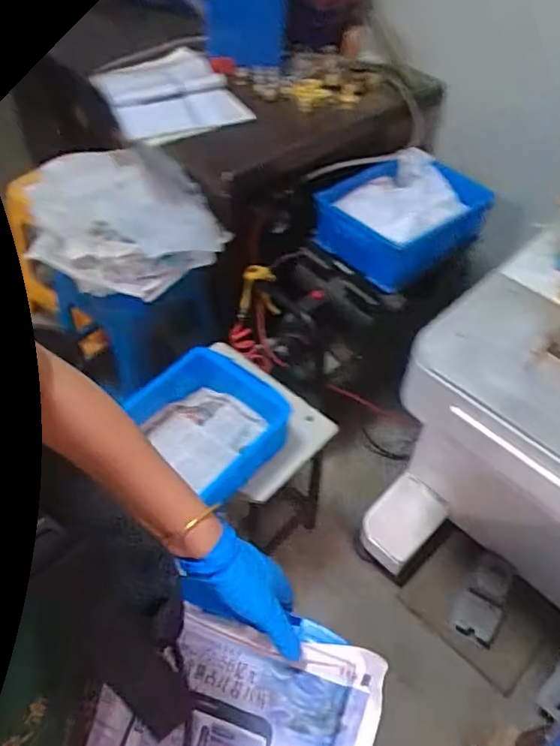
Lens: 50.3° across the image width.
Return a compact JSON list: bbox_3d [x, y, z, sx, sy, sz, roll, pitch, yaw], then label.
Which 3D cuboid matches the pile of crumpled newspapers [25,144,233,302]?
[{"bbox_3d":[-0.337,-0.325,1.338,0.393,0.150,0.383,-14,64,-9],"label":"pile of crumpled newspapers"}]

